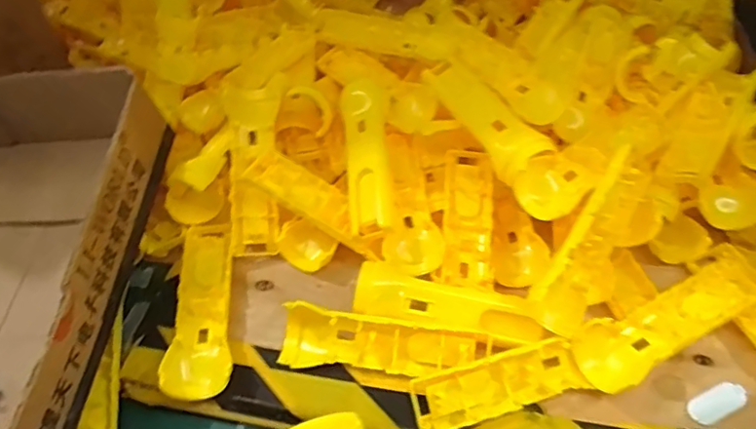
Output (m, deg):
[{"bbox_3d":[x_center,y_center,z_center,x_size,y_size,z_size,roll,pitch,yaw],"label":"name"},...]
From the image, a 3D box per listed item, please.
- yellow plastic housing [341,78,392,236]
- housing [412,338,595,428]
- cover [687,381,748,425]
[{"bbox_3d":[-0.011,-0.061,0.520,0.041,0.039,0.175,-2,55,0],"label":"yellow plastic housing"},{"bbox_3d":[0.090,0.126,0.410,0.128,0.023,0.037,-13,49,-9],"label":"housing"},{"bbox_3d":[0.254,0.141,0.415,0.049,0.004,0.020,-20,51,-16],"label":"cover"}]

